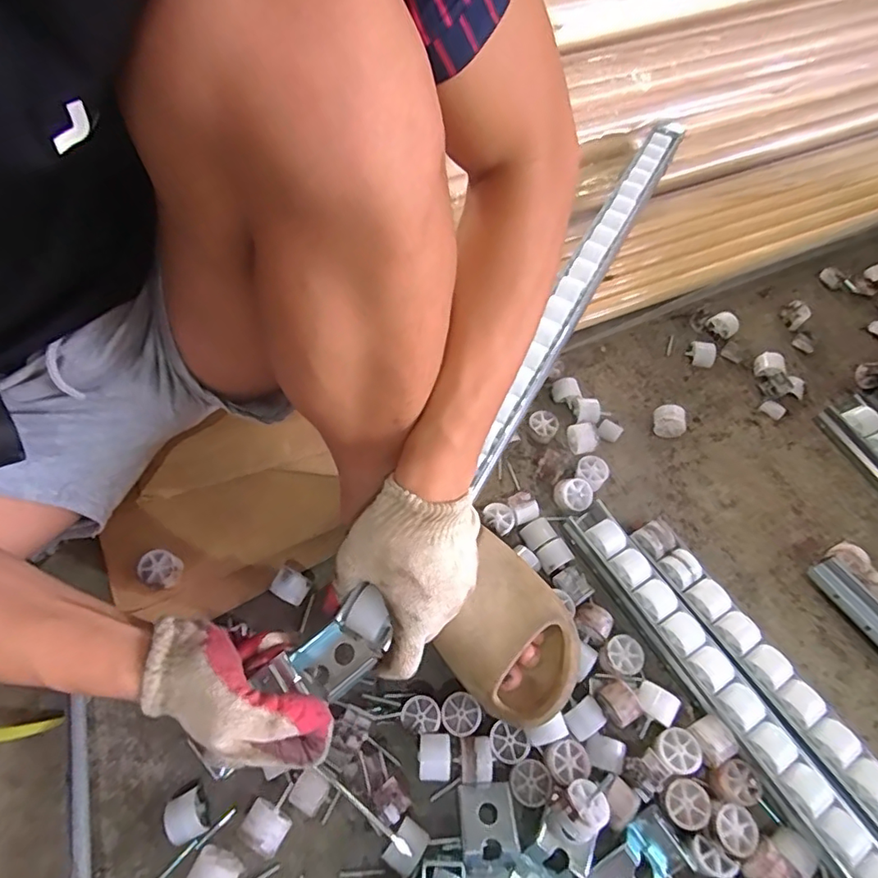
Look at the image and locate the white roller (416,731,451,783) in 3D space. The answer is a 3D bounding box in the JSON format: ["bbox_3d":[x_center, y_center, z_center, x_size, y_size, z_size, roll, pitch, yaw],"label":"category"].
[{"bbox_3d":[-0.004,0.275,0.465,0.027,0.030,0.035,1,62,-1],"label":"white roller"}]

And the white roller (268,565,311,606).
[{"bbox_3d":[-0.144,0.147,0.527,0.034,0.032,0.030,28,64,13],"label":"white roller"}]

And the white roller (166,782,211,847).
[{"bbox_3d":[-0.208,0.308,0.441,0.027,0.022,0.039,-20,64,-12],"label":"white roller"}]

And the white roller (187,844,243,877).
[{"bbox_3d":[-0.174,0.339,0.417,0.035,0.037,0.027,25,64,11],"label":"white roller"}]

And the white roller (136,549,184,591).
[{"bbox_3d":[-0.268,0.128,0.518,0.040,0.024,0.034,27,64,12],"label":"white roller"}]

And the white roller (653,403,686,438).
[{"bbox_3d":[0.273,-0.021,0.639,0.034,0.035,0.032,4,61,0],"label":"white roller"}]

